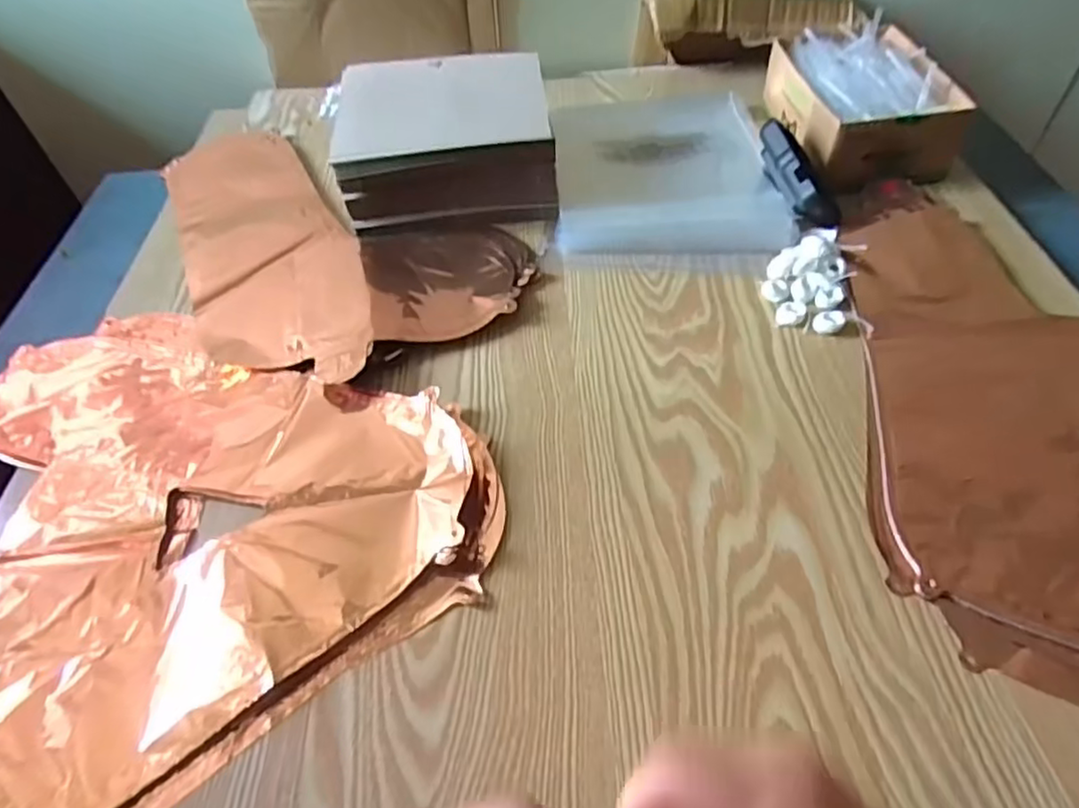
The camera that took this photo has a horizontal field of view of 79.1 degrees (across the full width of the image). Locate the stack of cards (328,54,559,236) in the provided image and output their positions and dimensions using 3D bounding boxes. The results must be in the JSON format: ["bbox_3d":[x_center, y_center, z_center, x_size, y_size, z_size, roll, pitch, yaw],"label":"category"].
[{"bbox_3d":[-0.090,-0.257,0.630,0.196,0.077,0.187,-8,49,-3],"label":"stack of cards"}]

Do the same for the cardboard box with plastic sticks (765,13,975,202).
[{"bbox_3d":[0.318,-0.302,0.650,0.133,0.072,0.197,-5,49,0],"label":"cardboard box with plastic sticks"}]

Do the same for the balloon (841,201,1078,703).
[{"bbox_3d":[0.333,0.007,0.429,0.226,0.015,0.412,5,50,9],"label":"balloon"}]

